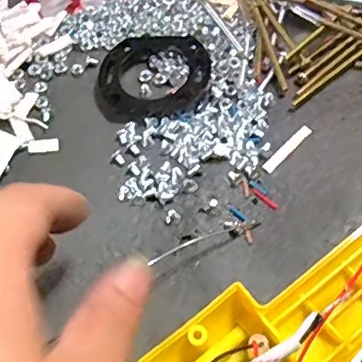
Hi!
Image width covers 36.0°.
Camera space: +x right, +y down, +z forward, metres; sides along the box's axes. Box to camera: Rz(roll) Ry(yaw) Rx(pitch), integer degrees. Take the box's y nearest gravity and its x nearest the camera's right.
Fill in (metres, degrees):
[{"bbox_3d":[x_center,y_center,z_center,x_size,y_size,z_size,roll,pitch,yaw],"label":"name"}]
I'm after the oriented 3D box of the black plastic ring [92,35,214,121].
[{"bbox_3d":[-0.015,-0.058,0.289,0.058,0.011,0.052,-6,59,-1],"label":"black plastic ring"}]

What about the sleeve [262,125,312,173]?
[{"bbox_3d":[0.051,-0.016,0.265,0.030,0.004,0.005,-41,66,-20],"label":"sleeve"}]

